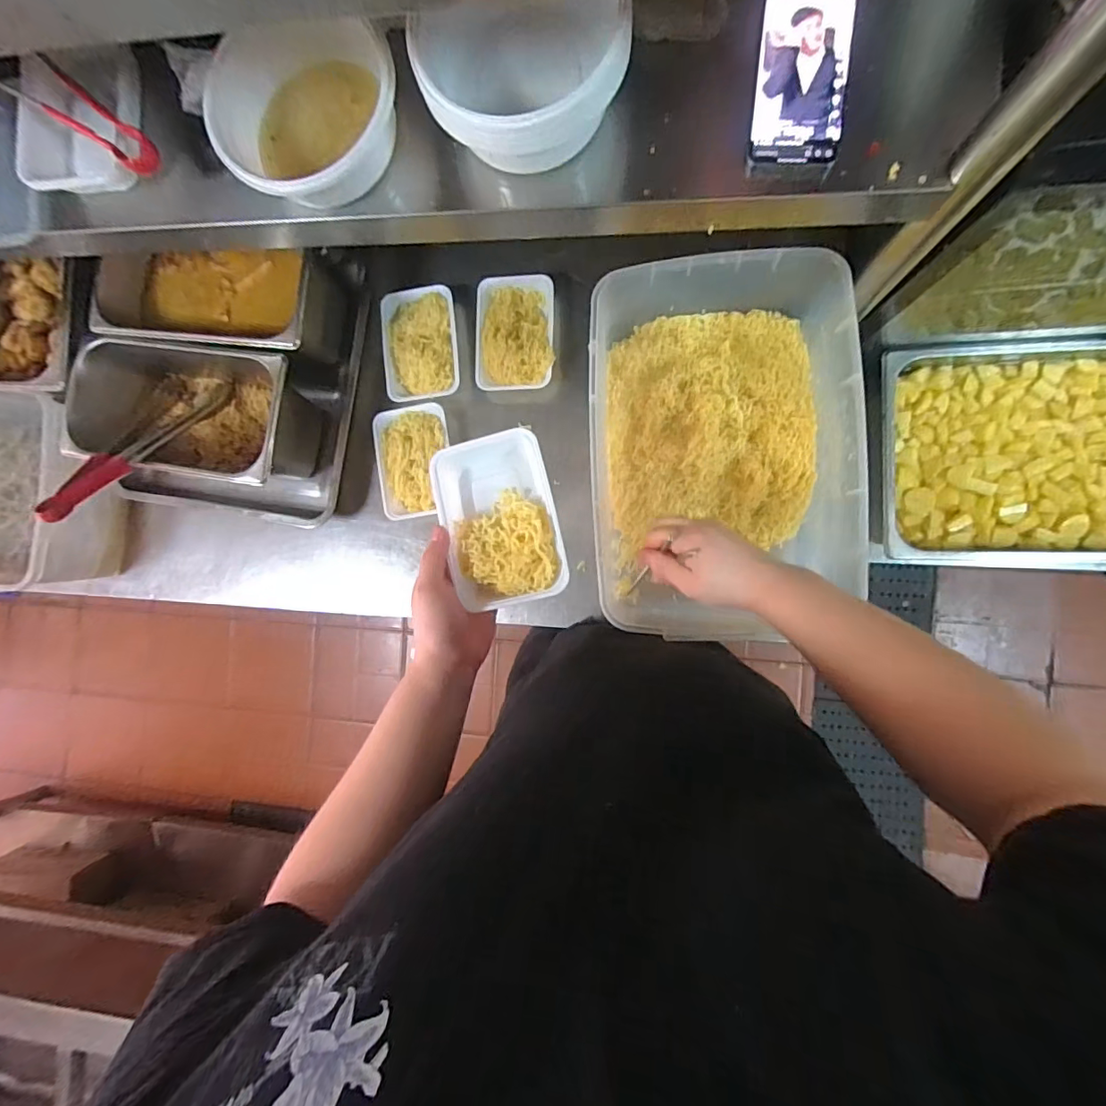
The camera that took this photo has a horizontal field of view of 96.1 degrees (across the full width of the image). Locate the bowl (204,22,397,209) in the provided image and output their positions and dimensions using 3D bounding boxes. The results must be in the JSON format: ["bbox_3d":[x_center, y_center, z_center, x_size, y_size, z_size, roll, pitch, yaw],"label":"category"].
[{"bbox_3d":[-0.214,-0.395,0.454,0.166,0.070,0.132,2,89,7],"label":"bowl"}]

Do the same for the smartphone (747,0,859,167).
[{"bbox_3d":[0.209,-0.405,0.416,0.073,0.008,0.155,6,89,7],"label":"smartphone"}]

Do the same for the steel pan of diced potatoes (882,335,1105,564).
[{"bbox_3d":[0.765,-0.154,0.748,0.515,0.084,0.331,1,89,7],"label":"steel pan of diced potatoes"}]

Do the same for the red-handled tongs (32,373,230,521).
[{"bbox_3d":[-0.568,-0.149,0.678,0.100,0.035,0.280,9,49,7],"label":"red-handled tongs"}]

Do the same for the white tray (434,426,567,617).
[{"bbox_3d":[-0.053,-0.035,0.497,0.111,0.045,0.169,-15,87,6],"label":"white tray"}]

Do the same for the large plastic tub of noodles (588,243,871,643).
[{"bbox_3d":[0.201,-0.123,0.634,0.290,0.147,0.436,-2,88,7],"label":"large plastic tub of noodles"}]

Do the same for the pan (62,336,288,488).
[{"bbox_3d":[-0.513,-0.203,0.727,0.321,0.117,0.183,10,90,7],"label":"pan"}]

